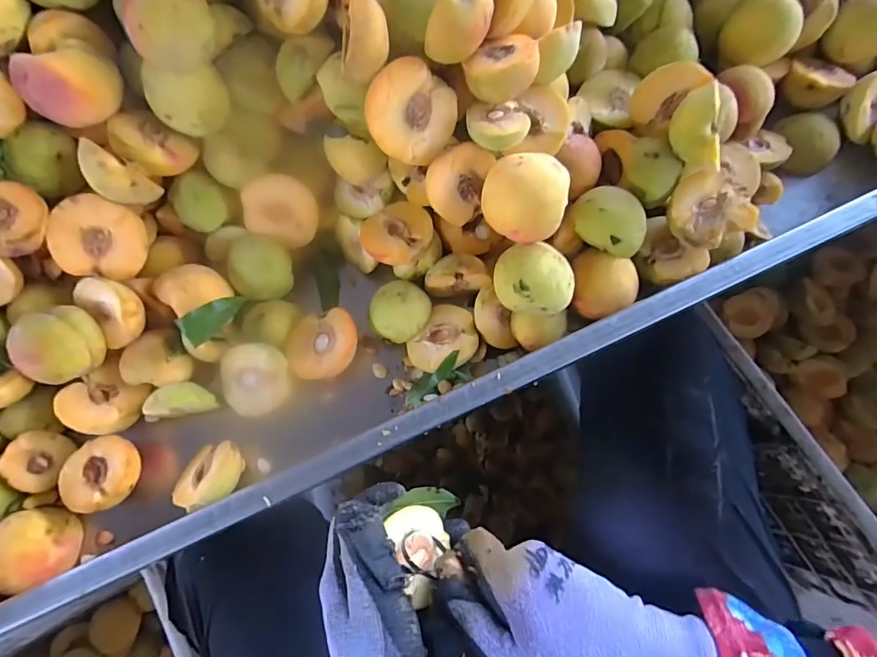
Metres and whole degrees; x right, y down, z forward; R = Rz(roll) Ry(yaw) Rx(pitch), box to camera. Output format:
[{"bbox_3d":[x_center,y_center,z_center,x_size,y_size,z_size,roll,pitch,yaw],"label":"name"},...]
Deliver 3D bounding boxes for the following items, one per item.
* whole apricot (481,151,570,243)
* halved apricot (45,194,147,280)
[{"bbox_3d":[0.072,-0.108,0.390,0.066,0.056,0.061,0,74,1],"label":"whole apricot"},{"bbox_3d":[-0.298,-0.082,0.415,0.072,0.034,0.068,3,107,-20],"label":"halved apricot"}]

